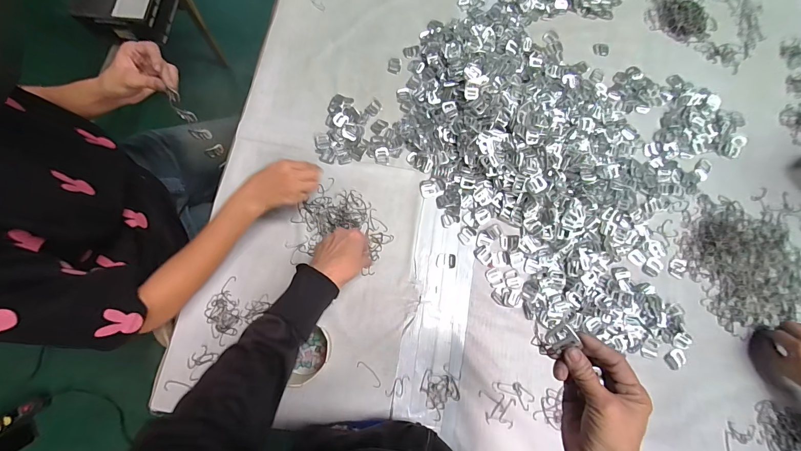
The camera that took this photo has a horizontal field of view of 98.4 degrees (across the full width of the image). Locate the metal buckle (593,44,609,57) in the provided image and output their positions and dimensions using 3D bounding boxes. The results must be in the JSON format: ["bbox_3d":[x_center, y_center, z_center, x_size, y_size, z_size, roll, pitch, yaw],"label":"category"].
[{"bbox_3d":[0.444,-0.389,0.764,0.035,0.005,0.032,9,72,1],"label":"metal buckle"}]

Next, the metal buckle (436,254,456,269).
[{"bbox_3d":[0.080,0.062,0.607,0.034,0.004,0.026,5,72,-1],"label":"metal buckle"}]

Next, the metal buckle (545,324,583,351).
[{"bbox_3d":[0.150,0.105,0.324,0.027,0.005,0.020,-36,73,34],"label":"metal buckle"}]

